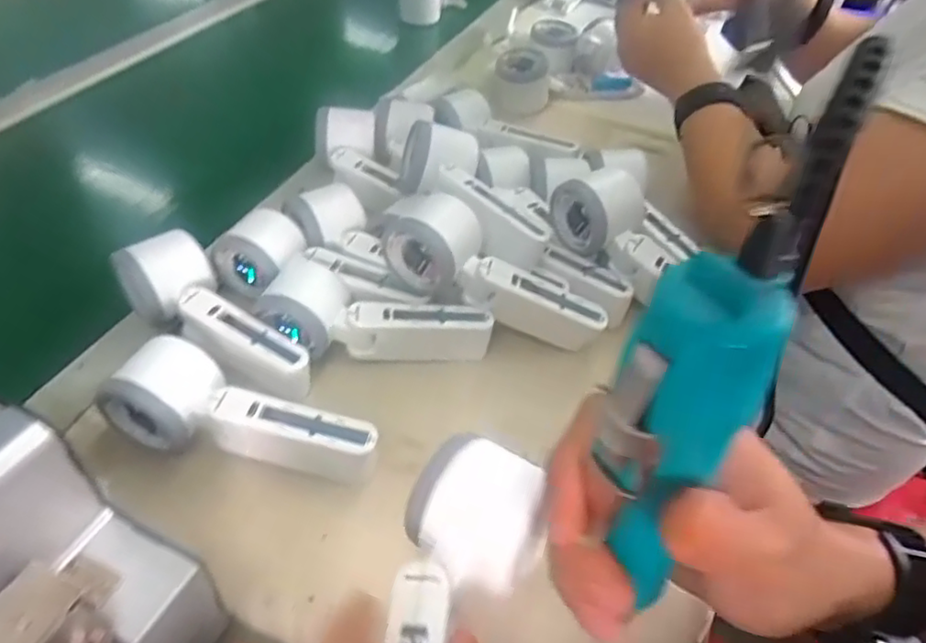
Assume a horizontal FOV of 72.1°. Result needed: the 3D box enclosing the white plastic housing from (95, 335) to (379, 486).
[{"bbox_3d":[-0.140,0.061,0.393,0.175,0.056,0.056,16,47,10],"label":"white plastic housing"}]

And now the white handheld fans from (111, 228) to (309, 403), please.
[{"bbox_3d":[-0.174,-0.001,0.444,0.156,0.056,0.055,34,52,24],"label":"white handheld fans"}]

